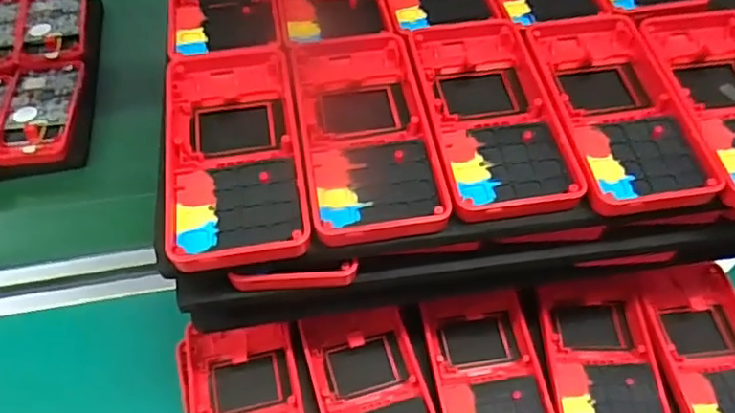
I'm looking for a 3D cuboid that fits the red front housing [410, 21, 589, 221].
[{"bbox_3d":[0.062,-0.050,0.315,0.062,0.016,0.127,-6,52,-4],"label":"red front housing"}]

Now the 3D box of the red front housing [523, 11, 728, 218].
[{"bbox_3d":[0.126,-0.053,0.317,0.063,0.017,0.128,-6,52,-4],"label":"red front housing"}]

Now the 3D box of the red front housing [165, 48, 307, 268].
[{"bbox_3d":[-0.065,-0.029,0.298,0.062,0.017,0.125,-8,52,-6],"label":"red front housing"}]

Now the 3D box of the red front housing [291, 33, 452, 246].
[{"bbox_3d":[-0.002,-0.039,0.305,0.061,0.016,0.126,-9,52,-3],"label":"red front housing"}]

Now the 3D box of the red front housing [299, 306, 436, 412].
[{"bbox_3d":[0.003,0.108,0.354,0.061,0.010,0.118,-13,53,-9],"label":"red front housing"}]

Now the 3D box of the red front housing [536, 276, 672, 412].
[{"bbox_3d":[0.140,0.091,0.364,0.063,0.008,0.108,0,52,1],"label":"red front housing"}]

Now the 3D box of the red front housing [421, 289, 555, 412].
[{"bbox_3d":[0.072,0.100,0.360,0.062,0.009,0.106,-7,52,-5],"label":"red front housing"}]

